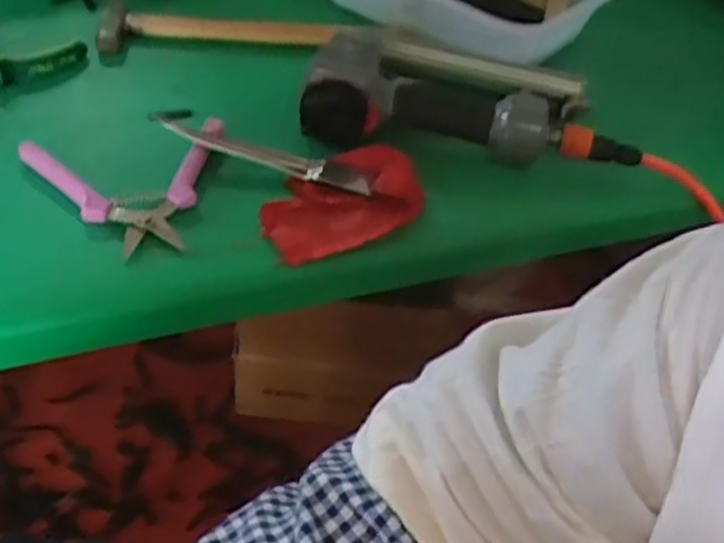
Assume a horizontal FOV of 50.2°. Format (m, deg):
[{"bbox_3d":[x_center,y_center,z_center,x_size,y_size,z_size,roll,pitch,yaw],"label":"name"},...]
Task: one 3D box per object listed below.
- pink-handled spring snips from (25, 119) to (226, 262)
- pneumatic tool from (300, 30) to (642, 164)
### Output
[{"bbox_3d":[-0.159,-0.062,0.551,0.142,0.015,0.115,-13,49,-18],"label":"pink-handled spring snips"},{"bbox_3d":[0.091,-0.145,0.644,0.271,0.061,0.122,6,46,-1],"label":"pneumatic tool"}]

